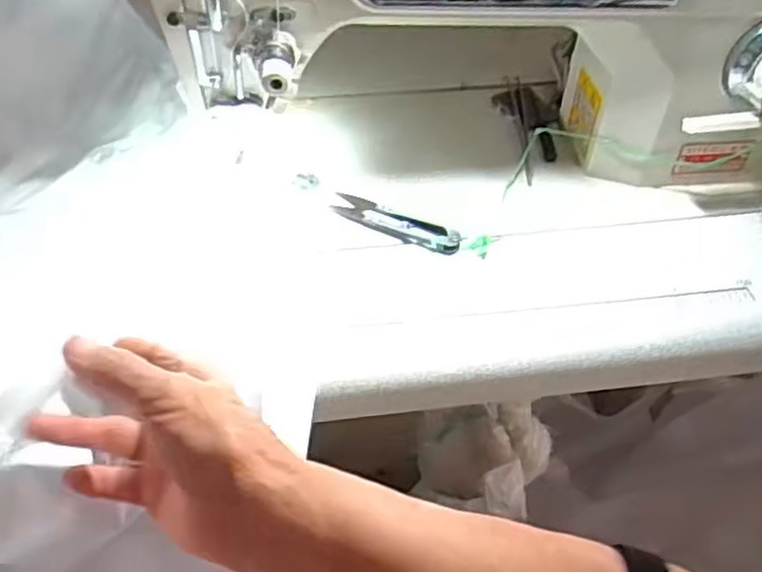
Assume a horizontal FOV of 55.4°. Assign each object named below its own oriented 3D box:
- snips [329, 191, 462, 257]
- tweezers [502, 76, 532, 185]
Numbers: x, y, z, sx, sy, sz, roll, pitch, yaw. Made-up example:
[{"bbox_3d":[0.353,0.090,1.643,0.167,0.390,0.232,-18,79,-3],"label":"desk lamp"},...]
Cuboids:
[{"bbox_3d":[0.010,-0.045,0.491,0.093,0.010,0.026,22,50,17],"label":"snips"},{"bbox_3d":[0.107,-0.127,0.562,0.012,0.013,0.132,3,47,0],"label":"tweezers"}]

